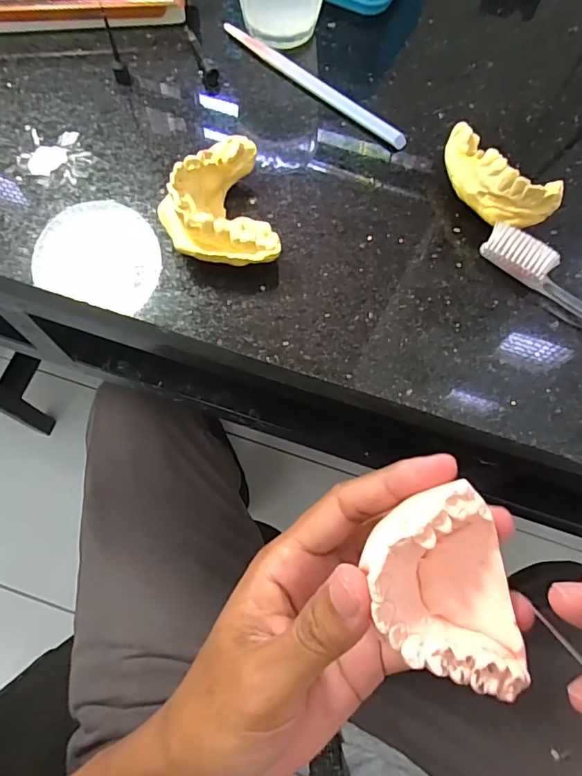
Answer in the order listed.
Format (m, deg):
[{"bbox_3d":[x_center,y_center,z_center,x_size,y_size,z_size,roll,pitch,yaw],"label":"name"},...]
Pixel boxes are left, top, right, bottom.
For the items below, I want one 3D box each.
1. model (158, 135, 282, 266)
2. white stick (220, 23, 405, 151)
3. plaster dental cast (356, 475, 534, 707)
[{"bbox_3d":[-0.038,-0.091,0.246,0.052,0.032,0.067,-13,71,-7],"label":"model"},{"bbox_3d":[0.014,-0.186,0.297,0.139,0.005,0.011,41,74,11],"label":"white stick"},{"bbox_3d":[0.052,0.069,0.160,0.048,0.018,0.063,-21,72,-10],"label":"plaster dental cast"}]

